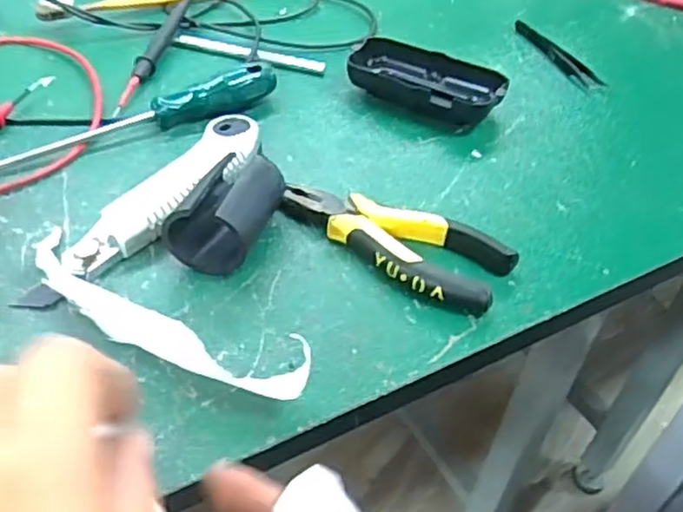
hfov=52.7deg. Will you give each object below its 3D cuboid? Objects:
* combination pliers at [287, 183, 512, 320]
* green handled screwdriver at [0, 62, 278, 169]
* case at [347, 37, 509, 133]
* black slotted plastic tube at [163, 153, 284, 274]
[{"bbox_3d":[0.029,-0.012,0.379,0.128,0.018,0.054,28,49,22],"label":"combination pliers"},{"bbox_3d":[-0.138,-0.089,0.436,0.208,0.026,0.024,-19,49,-23],"label":"green handled screwdriver"},{"bbox_3d":[0.058,-0.121,0.487,0.106,0.028,0.050,25,48,20],"label":"case"},{"bbox_3d":[-0.061,-0.021,0.362,0.045,0.043,0.075,13,45,8],"label":"black slotted plastic tube"}]

